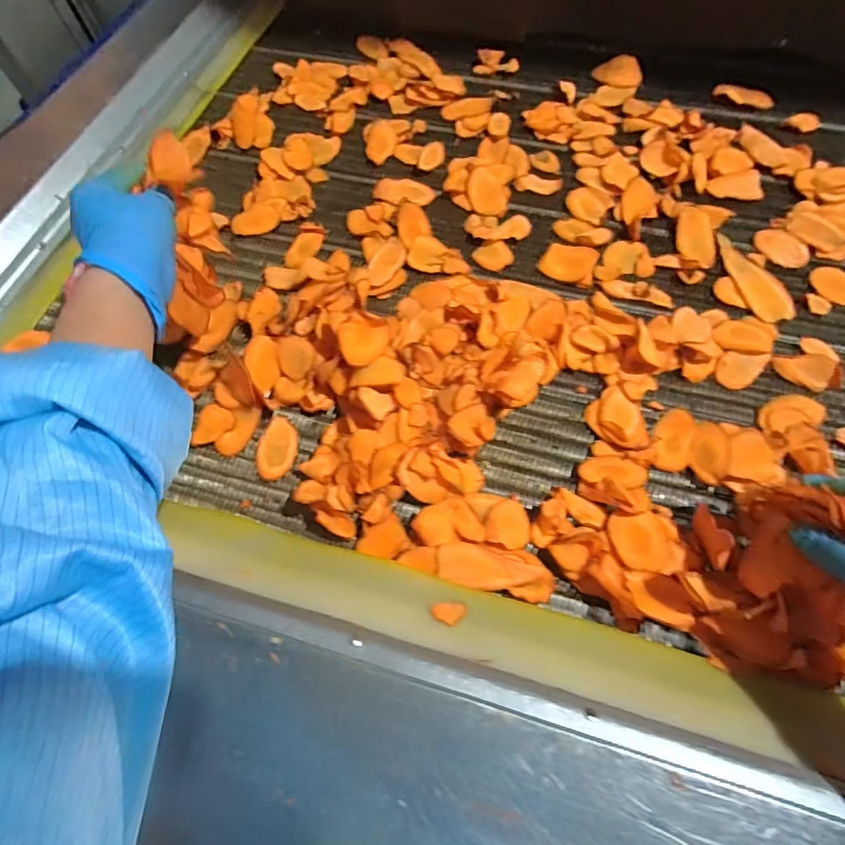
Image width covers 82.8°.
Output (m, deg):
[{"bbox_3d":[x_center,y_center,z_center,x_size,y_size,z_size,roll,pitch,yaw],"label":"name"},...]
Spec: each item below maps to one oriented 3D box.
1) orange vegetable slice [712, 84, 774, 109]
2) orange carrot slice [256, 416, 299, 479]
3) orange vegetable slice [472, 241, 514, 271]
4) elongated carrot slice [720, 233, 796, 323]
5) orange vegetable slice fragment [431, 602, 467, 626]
[{"bbox_3d":[0.417,-0.425,0.619,0.073,0.005,0.029,23,67,12],"label":"orange vegetable slice"},{"bbox_3d":[-0.133,0.022,0.436,0.036,0.007,0.056,1,64,2],"label":"orange carrot slice"},{"bbox_3d":[0.078,-0.182,0.520,0.040,0.004,0.038,0,64,1],"label":"orange vegetable slice"},{"bbox_3d":[0.342,-0.153,0.497,0.042,0.006,0.111,-13,65,-5],"label":"elongated carrot slice"},{"bbox_3d":[0.020,0.143,0.357,0.024,0.012,0.016,1,64,2],"label":"orange vegetable slice fragment"}]

